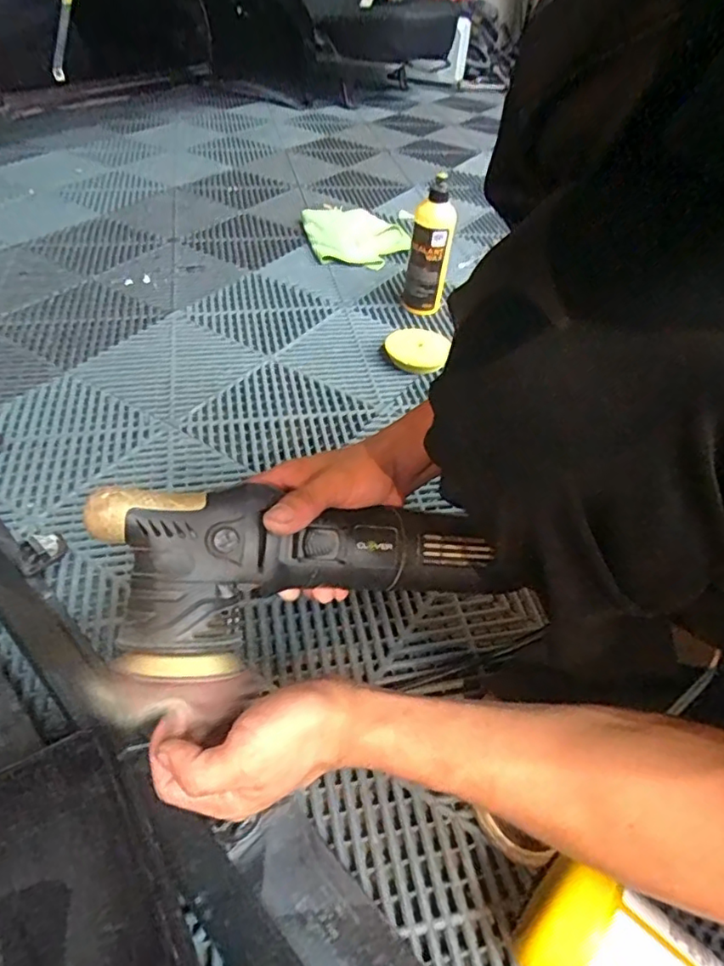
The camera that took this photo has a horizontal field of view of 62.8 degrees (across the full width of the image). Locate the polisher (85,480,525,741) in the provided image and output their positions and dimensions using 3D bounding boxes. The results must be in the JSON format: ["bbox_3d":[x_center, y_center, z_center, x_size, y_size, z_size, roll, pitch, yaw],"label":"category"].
[{"bbox_3d":[-0.048,0.059,0.413,0.265,0.078,0.133,-10,84,-20],"label":"polisher"}]

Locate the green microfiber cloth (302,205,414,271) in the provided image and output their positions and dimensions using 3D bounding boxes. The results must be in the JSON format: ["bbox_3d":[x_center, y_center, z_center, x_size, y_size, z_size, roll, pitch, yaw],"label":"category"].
[{"bbox_3d":[-0.012,-0.483,1.157,0.205,0.027,0.222,4,45,-2],"label":"green microfiber cloth"}]

